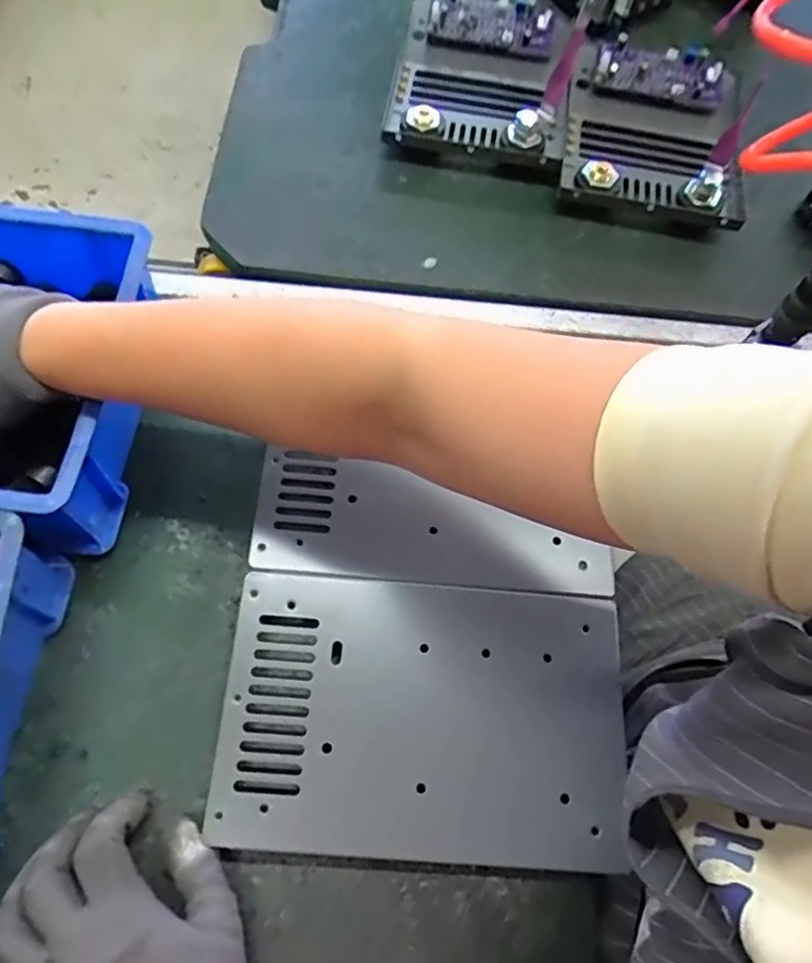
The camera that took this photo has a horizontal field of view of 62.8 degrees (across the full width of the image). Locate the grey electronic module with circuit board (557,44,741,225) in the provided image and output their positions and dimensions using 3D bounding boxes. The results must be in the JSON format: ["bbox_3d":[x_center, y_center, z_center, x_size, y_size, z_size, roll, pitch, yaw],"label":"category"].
[{"bbox_3d":[0.219,-0.304,0.587,0.162,0.043,0.184,14,66,3],"label":"grey electronic module with circuit board"}]

